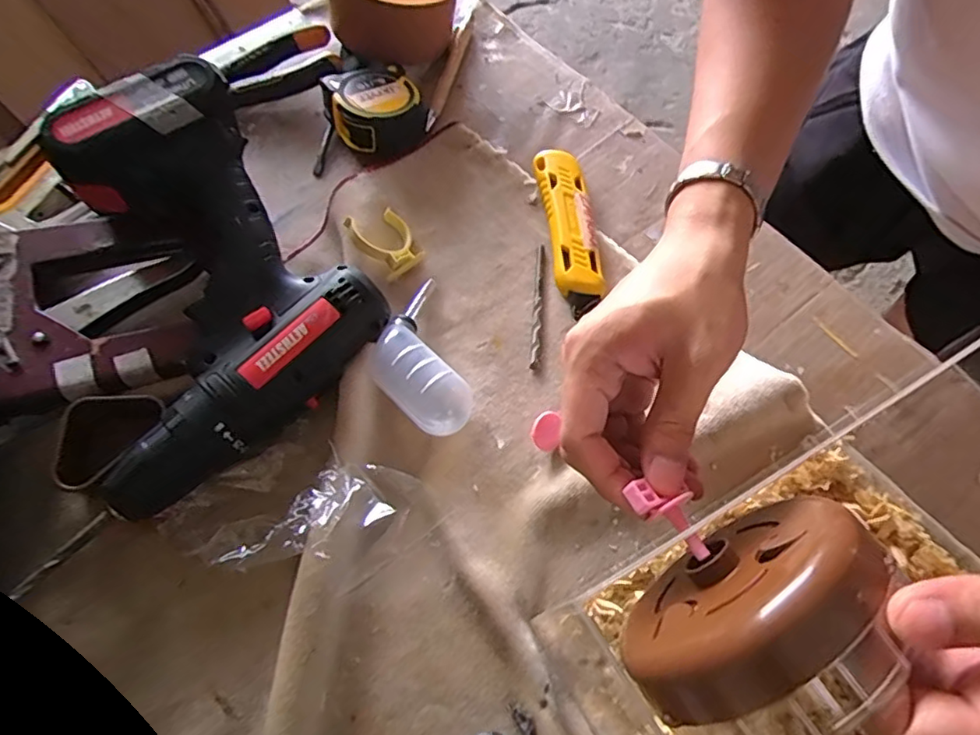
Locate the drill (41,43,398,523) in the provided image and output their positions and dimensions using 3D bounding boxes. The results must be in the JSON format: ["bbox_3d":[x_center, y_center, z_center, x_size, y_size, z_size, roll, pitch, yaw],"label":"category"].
[{"bbox_3d":[-0.182,-0.047,0.337,0.184,0.100,0.195,-37,71,-17],"label":"drill"}]

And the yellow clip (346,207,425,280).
[{"bbox_3d":[-0.070,-0.089,0.401,0.042,0.024,0.047,-36,71,-17],"label":"yellow clip"}]

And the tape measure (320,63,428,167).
[{"bbox_3d":[-0.085,-0.193,0.444,0.068,0.034,0.071,1,65,-1],"label":"tape measure"}]

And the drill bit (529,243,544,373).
[{"bbox_3d":[0.032,-0.043,0.395,0.006,0.004,0.096,5,65,1],"label":"drill bit"}]

